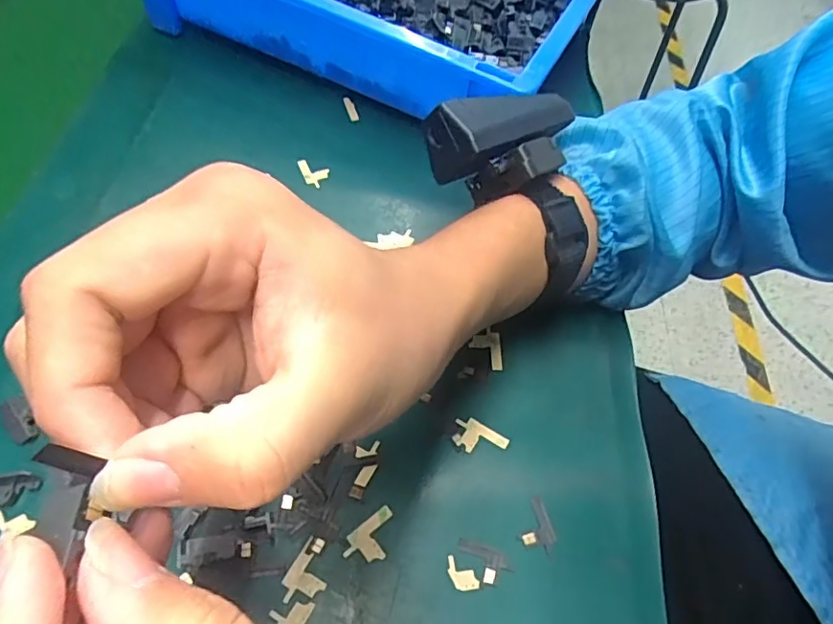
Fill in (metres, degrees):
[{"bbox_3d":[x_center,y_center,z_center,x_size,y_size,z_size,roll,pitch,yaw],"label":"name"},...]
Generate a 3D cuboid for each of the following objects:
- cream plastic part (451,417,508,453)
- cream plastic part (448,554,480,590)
[{"bbox_3d":[0.031,0.061,0.272,0.027,0.004,0.016,28,61,15],"label":"cream plastic part"},{"bbox_3d":[0.020,0.113,0.241,0.010,0.004,0.016,-28,64,-18],"label":"cream plastic part"}]

